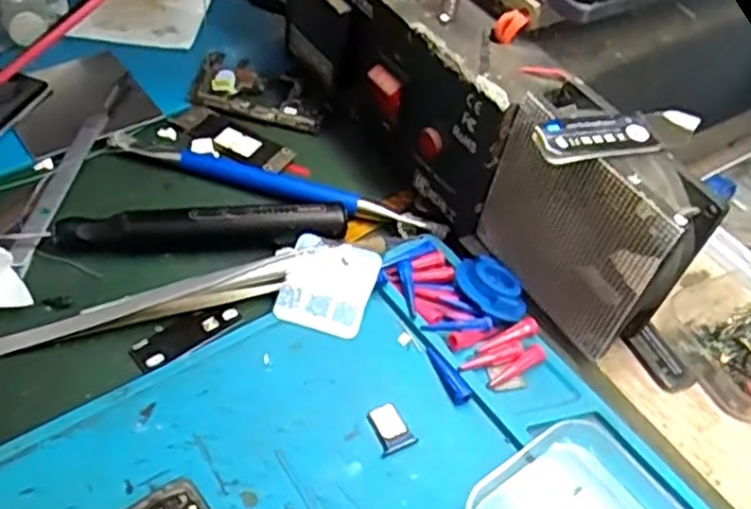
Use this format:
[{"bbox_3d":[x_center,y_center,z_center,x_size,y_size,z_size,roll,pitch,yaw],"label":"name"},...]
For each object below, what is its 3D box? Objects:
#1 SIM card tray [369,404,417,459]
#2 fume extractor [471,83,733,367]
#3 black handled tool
[{"bbox_3d":[0.005,0.065,0.274,0.013,0.004,0.018,-20,53,-22],"label":"SIM card tray"},{"bbox_3d":[0.081,-0.010,0.293,0.040,0.083,0.081,-22,54,-23],"label":"fume extractor"},{"bbox_3d":[-0.074,-0.011,0.319,0.120,0.015,0.018,-1,49,-8],"label":"black handled tool"}]

